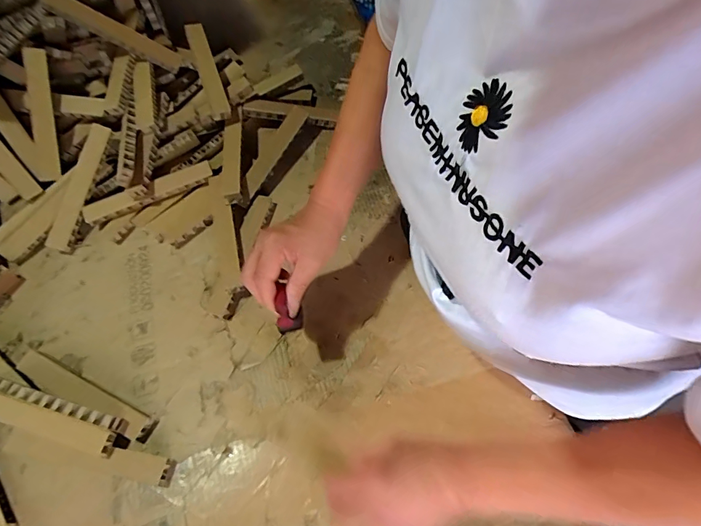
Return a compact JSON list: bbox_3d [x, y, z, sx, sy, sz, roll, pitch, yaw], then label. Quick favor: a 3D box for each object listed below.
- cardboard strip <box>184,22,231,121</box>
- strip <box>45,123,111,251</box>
[{"bbox_3d":[-0.239,-0.320,0.711,0.033,0.016,0.206,-18,71,-11],"label":"cardboard strip"},{"bbox_3d":[-0.409,-0.117,0.647,0.034,0.012,0.196,17,78,-18],"label":"strip"}]

